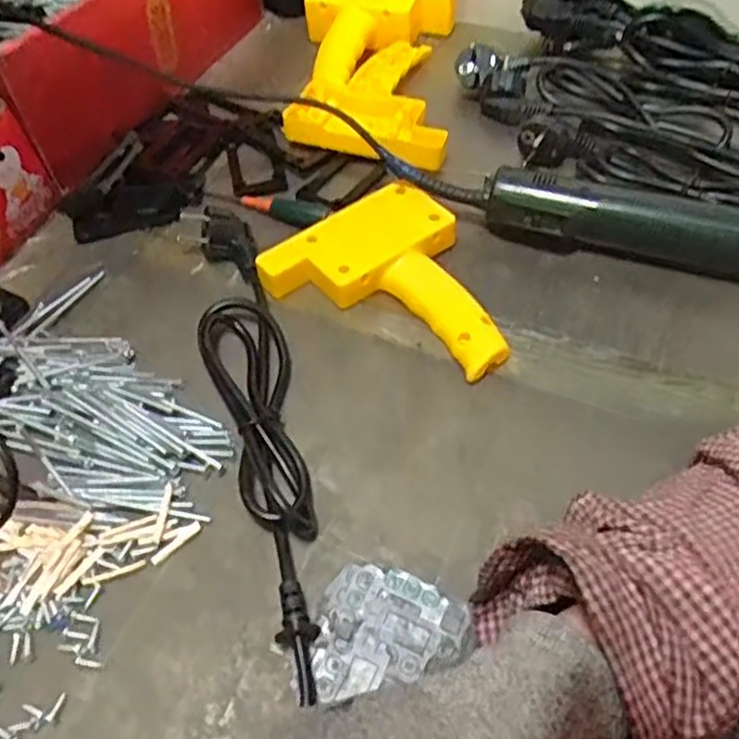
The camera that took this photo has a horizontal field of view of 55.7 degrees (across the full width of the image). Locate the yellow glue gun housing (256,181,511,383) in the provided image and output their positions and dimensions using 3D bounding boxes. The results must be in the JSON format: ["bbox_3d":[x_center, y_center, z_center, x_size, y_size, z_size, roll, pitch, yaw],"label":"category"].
[{"bbox_3d":[0.025,-0.068,0.459,0.168,0.031,0.112,24,59,19],"label":"yellow glue gun housing"}]

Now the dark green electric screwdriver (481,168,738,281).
[{"bbox_3d":[0.190,-0.093,0.464,0.228,0.041,0.041,10,55,11],"label":"dark green electric screwdriver"}]

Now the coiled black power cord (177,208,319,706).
[{"bbox_3d":[-0.066,0.021,0.401,0.047,0.030,0.310,-15,54,-7],"label":"coiled black power cord"}]

